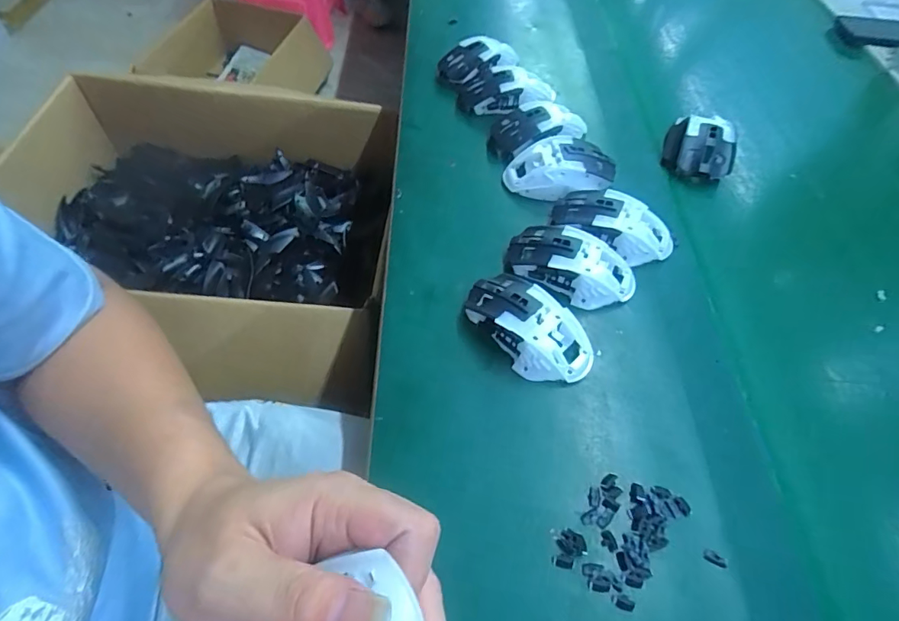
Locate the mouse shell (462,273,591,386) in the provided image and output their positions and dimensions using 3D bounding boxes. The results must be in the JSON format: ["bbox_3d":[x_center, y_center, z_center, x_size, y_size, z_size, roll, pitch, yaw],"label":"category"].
[{"bbox_3d":[0.066,0.012,0.396,0.062,0.036,0.117,-38,67,-26],"label":"mouse shell"}]

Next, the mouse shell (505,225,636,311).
[{"bbox_3d":[0.111,-0.042,0.431,0.115,0.038,0.056,21,57,10],"label":"mouse shell"}]

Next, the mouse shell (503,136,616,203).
[{"bbox_3d":[0.116,-0.147,0.499,0.109,0.042,0.066,4,56,-2],"label":"mouse shell"}]

